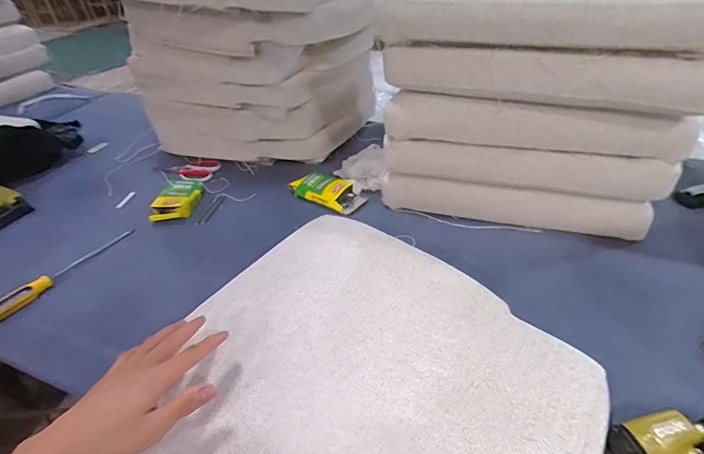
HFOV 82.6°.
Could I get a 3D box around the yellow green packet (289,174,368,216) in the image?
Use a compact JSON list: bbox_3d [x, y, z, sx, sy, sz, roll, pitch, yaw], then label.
[{"bbox_3d":[-0.058,-0.085,0.935,0.176,0.031,0.102,29,51,34],"label":"yellow green packet"}]

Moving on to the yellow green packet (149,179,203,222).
[{"bbox_3d":[-0.404,-0.067,0.931,0.080,0.028,0.140,-4,39,2],"label":"yellow green packet"}]

